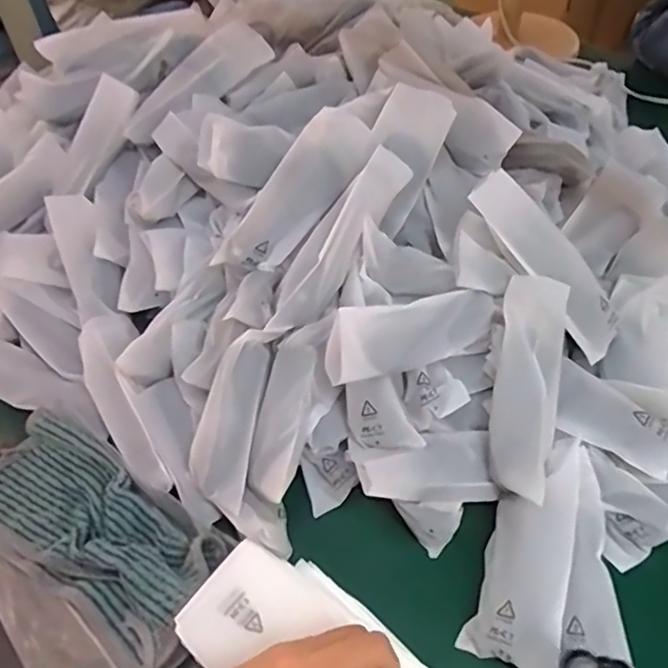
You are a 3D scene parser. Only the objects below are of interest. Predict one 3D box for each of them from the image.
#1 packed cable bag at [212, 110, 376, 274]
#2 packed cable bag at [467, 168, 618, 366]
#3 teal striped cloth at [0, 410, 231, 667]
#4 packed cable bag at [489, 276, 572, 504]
[{"bbox_3d":[-0.028,-0.109,0.453,0.049,0.031,0.151,35,82,27],"label":"packed cable bag"},{"bbox_3d":[0.159,-0.053,0.423,0.054,0.013,0.151,-43,97,-18],"label":"packed cable bag"},{"bbox_3d":[-0.172,0.134,0.411,0.211,0.032,0.092,27,55,22],"label":"teal striped cloth"},{"bbox_3d":[0.137,0.036,0.408,0.045,0.023,0.149,7,85,7],"label":"packed cable bag"}]

